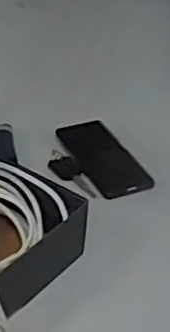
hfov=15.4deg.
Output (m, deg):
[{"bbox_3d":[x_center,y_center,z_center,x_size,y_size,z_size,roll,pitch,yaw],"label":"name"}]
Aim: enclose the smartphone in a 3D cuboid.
[{"bbox_3d":[0.024,-0.014,0.892,0.083,0.013,0.176,-12,37,-22],"label":"smartphone"}]

